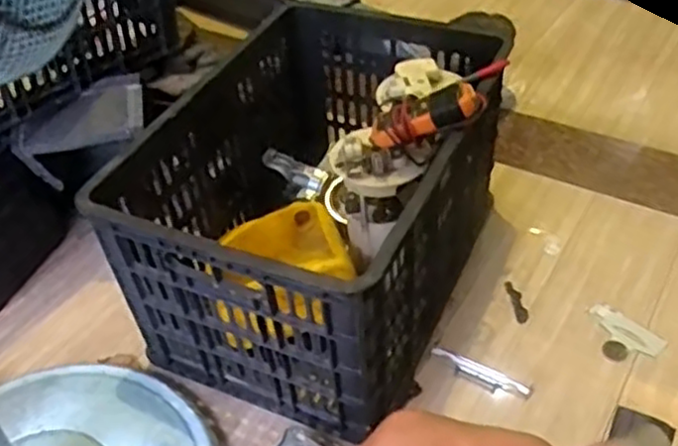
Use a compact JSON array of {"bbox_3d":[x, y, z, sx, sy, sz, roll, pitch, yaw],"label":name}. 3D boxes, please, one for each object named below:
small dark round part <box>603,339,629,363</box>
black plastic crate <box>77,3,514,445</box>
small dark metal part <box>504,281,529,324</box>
[{"bbox_3d":[0.349,0.162,0.905,0.031,0.004,0.031,-4,43,4],"label":"small dark round part"},{"bbox_3d":[-0.014,-0.034,0.940,0.345,0.301,0.502,14,47,19],"label":"black plastic crate"},{"bbox_3d":[0.241,0.107,0.973,0.018,0.004,0.076,-9,43,-1],"label":"small dark metal part"}]

